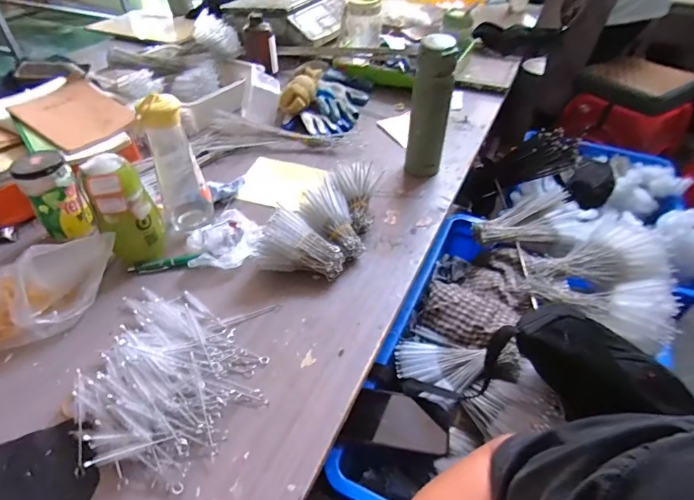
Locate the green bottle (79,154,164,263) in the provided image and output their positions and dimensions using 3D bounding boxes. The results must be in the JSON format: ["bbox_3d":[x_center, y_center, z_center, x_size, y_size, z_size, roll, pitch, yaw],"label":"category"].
[{"bbox_3d":[-0.292,-0.053,0.557,0.073,0.144,0.058,-24,49,-23],"label":"green bottle"}]

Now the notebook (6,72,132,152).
[{"bbox_3d":[-0.478,-0.241,0.739,0.221,0.025,0.135,30,51,28],"label":"notebook"}]

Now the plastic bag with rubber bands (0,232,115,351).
[{"bbox_3d":[-0.394,0.052,0.522,0.211,0.059,0.118,-21,47,-21],"label":"plastic bag with rubber bands"}]

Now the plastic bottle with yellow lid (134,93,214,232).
[{"bbox_3d":[-0.250,-0.124,0.611,0.068,0.211,0.077,-20,47,-20],"label":"plastic bottle with yellow lid"}]

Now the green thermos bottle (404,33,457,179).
[{"bbox_3d":[0.136,-0.227,0.686,0.064,0.208,0.065,9,44,9],"label":"green thermos bottle"}]

